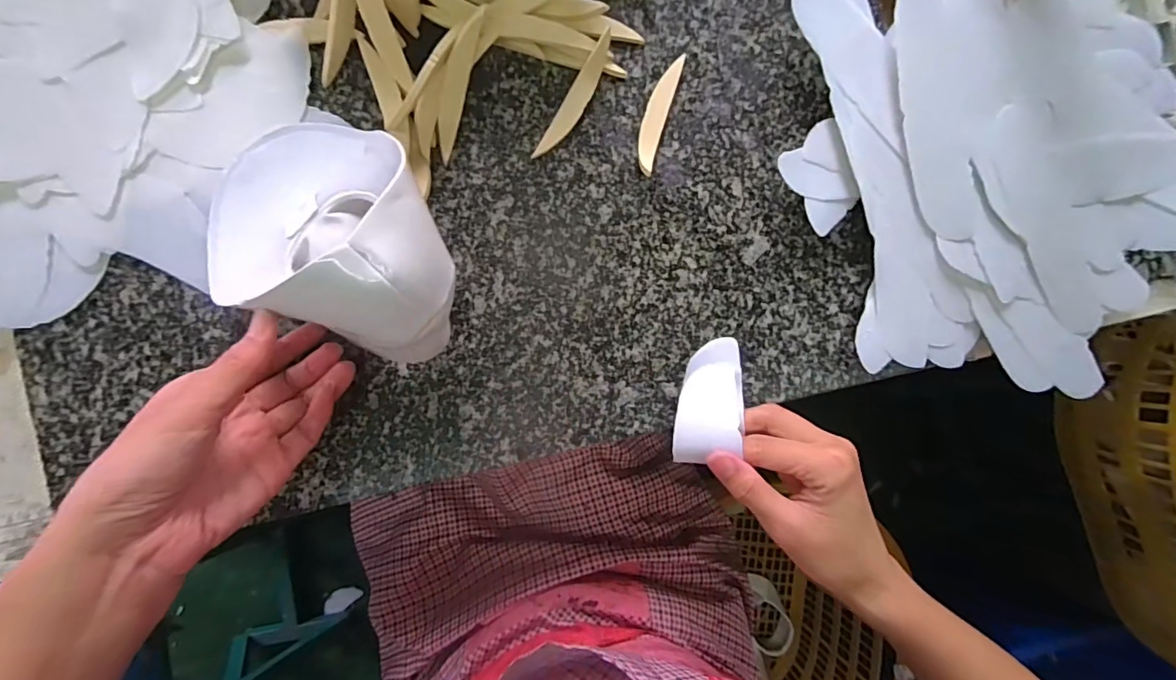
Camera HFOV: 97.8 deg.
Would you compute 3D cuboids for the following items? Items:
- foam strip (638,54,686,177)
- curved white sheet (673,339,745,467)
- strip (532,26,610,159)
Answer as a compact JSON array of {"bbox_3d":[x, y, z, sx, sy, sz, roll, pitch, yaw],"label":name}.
[{"bbox_3d":[0.045,-0.148,0.338,0.015,0.008,0.081,17,90,-2],"label":"foam strip"},{"bbox_3d":[0.079,0.037,0.327,0.036,0.020,0.083,19,67,-1],"label":"curved white sheet"},{"bbox_3d":[-0.008,-0.155,0.334,0.015,0.015,0.085,34,102,1],"label":"strip"}]

